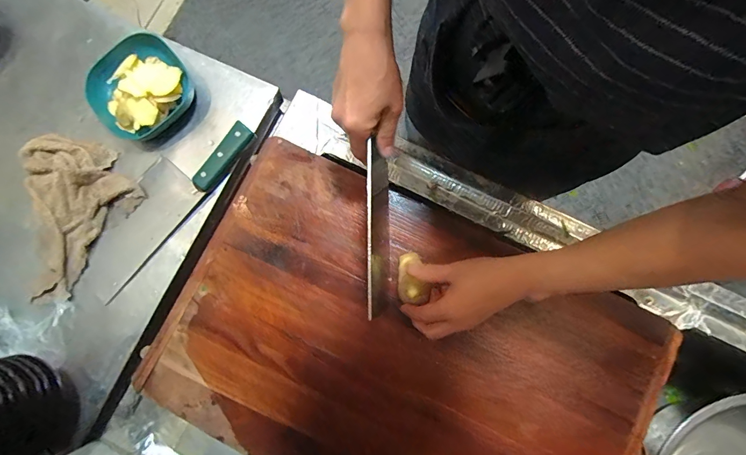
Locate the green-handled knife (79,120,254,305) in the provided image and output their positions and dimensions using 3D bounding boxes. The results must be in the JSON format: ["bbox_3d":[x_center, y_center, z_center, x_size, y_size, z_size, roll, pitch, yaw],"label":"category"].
[{"bbox_3d":[-0.303,-0.041,0.502,0.092,0.028,0.304,40,85,8],"label":"green-handled knife"}]

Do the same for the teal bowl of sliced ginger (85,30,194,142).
[{"bbox_3d":[-0.337,-0.200,0.519,0.138,0.042,0.143,44,85,8],"label":"teal bowl of sliced ginger"}]

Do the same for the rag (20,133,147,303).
[{"bbox_3d":[-0.442,-0.026,0.497,0.174,0.031,0.205,30,83,6],"label":"rag"}]

